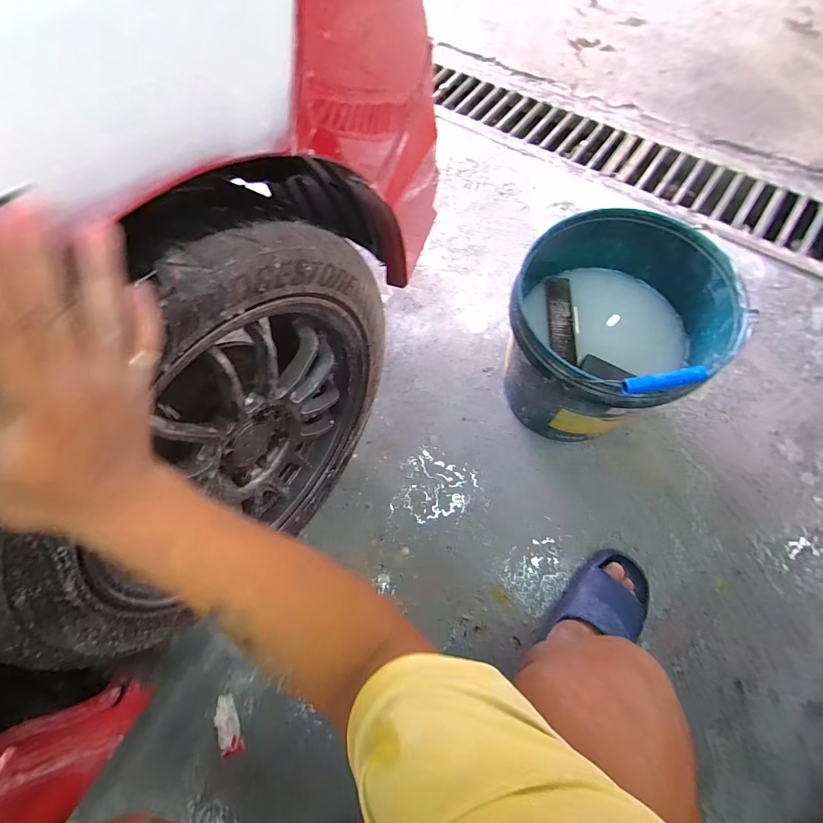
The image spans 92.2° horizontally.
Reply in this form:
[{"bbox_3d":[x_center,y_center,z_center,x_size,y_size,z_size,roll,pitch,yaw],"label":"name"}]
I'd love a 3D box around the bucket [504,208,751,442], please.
[{"bbox_3d":[0.313,-0.117,0.684,0.293,0.315,0.306,-2,70,5],"label":"bucket"}]

